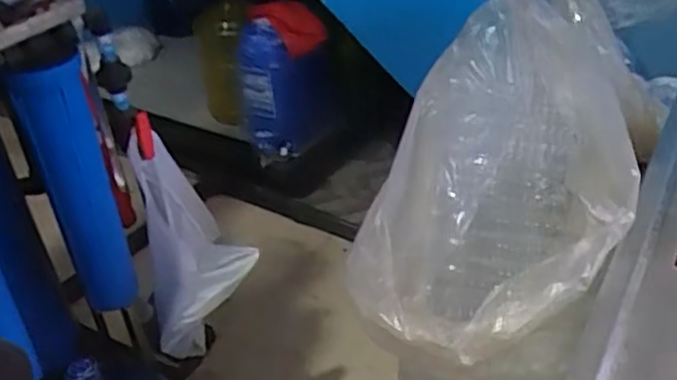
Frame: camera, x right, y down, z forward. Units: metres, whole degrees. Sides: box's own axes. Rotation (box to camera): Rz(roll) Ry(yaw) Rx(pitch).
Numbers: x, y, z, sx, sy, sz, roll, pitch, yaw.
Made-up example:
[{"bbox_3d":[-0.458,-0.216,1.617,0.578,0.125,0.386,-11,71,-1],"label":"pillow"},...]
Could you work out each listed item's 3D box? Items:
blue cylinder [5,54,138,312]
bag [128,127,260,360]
[{"bbox_3d":[-0.464,0.002,1.272,0.118,0.498,0.097,-19,37,-18],"label":"blue cylinder"},{"bbox_3d":[-0.292,0.110,1.461,0.216,0.485,0.190,-12,10,-9],"label":"bag"}]

